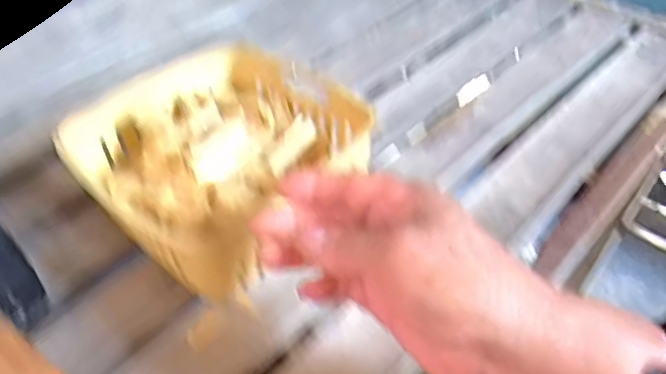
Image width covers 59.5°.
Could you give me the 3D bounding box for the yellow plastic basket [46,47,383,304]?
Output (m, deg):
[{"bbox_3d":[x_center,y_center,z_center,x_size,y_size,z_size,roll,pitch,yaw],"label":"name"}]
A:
[{"bbox_3d":[-0.089,-0.032,0.436,0.197,0.055,0.189,32,47,22],"label":"yellow plastic basket"}]

